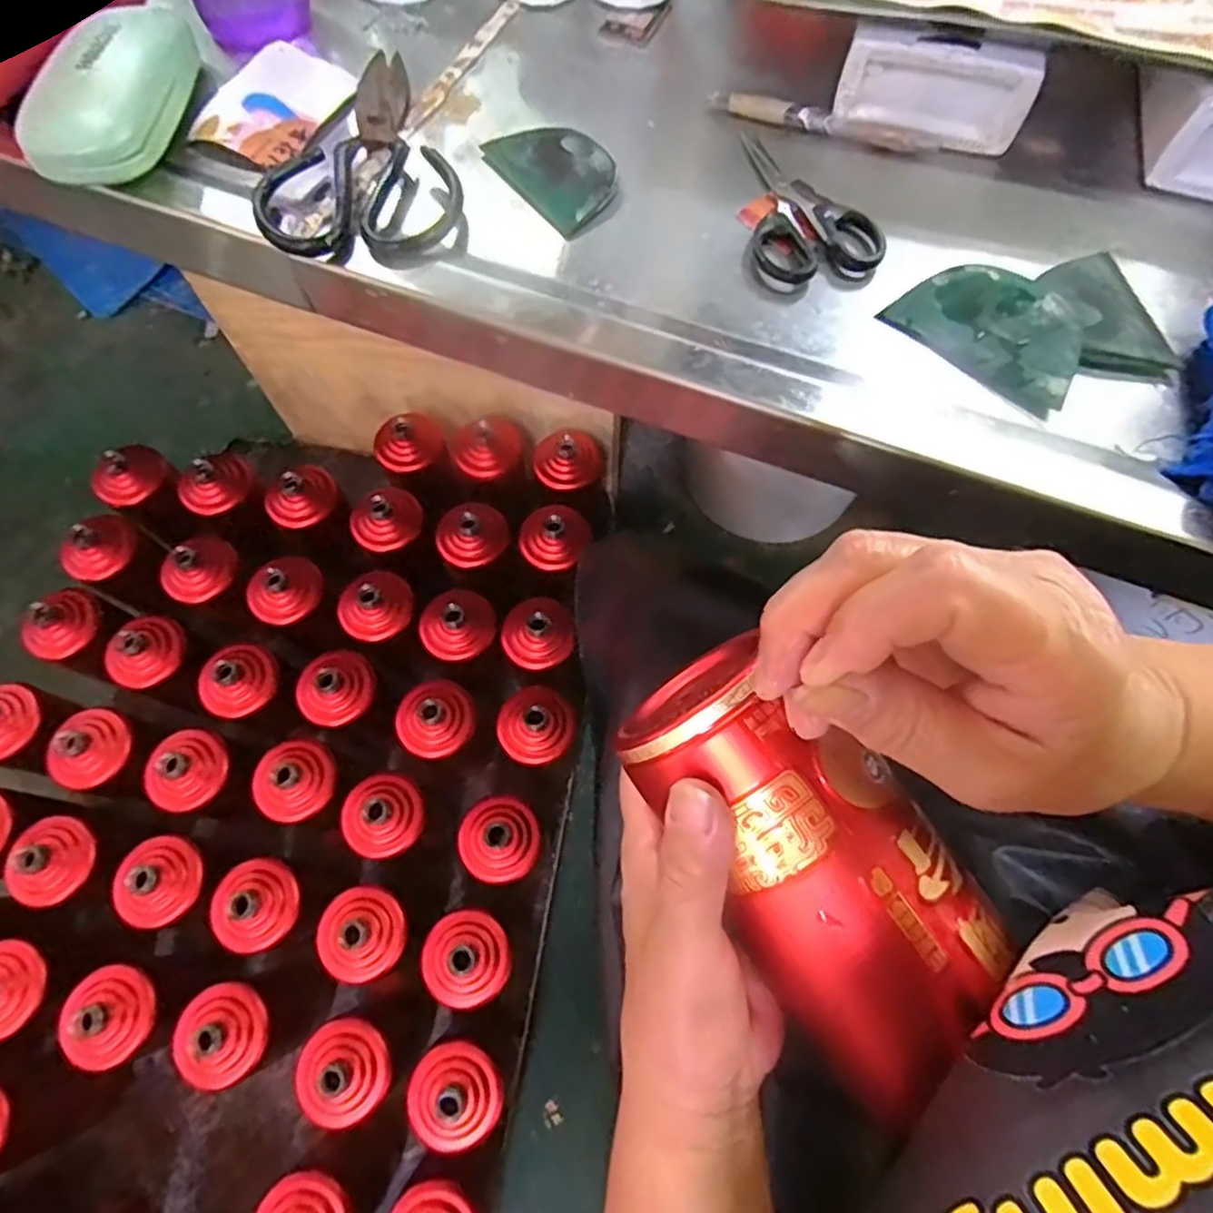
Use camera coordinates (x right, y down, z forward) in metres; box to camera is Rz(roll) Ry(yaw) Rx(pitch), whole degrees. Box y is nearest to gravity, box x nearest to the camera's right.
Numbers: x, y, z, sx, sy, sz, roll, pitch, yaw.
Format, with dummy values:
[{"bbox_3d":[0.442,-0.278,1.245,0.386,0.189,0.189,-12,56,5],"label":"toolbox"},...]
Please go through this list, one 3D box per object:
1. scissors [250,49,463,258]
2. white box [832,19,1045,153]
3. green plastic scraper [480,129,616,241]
[{"bbox_3d":[-0.145,-0.270,0.401,0.105,0.025,0.185,-9,69,-4],"label":"scissors"},{"bbox_3d":[0.193,-0.306,0.405,0.107,0.049,0.018,18,70,6],"label":"white box"},{"bbox_3d":[-0.028,-0.258,0.405,0.053,0.012,0.084,-36,74,-13],"label":"green plastic scraper"}]

